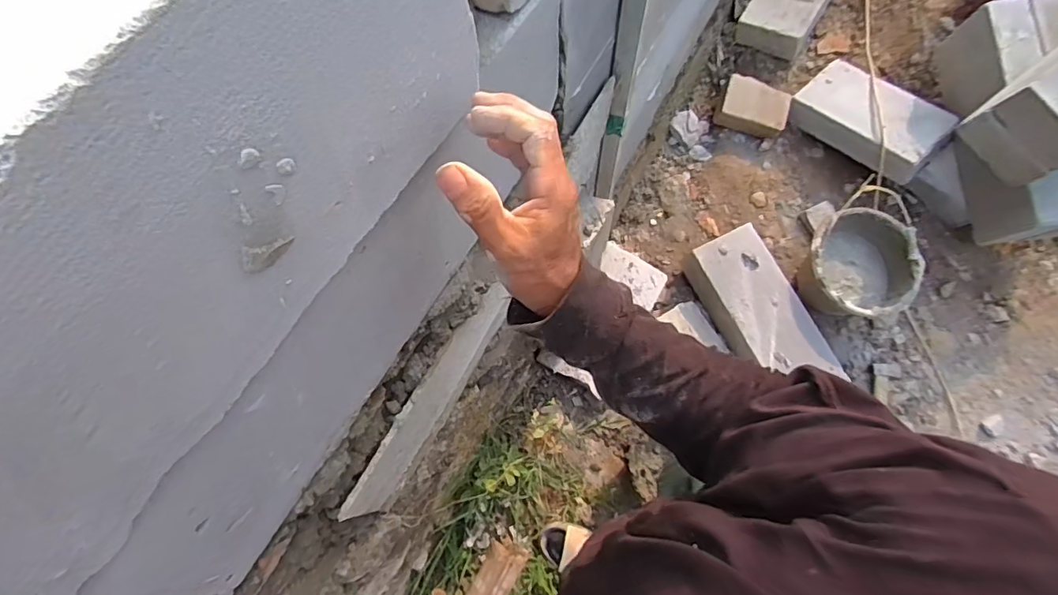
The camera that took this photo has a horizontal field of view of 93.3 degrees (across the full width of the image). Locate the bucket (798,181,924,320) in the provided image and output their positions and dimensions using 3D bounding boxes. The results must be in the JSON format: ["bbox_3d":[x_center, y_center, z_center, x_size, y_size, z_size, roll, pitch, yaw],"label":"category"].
[{"bbox_3d":[0.872,-0.081,1.344,0.261,0.244,0.277,-1,71,2],"label":"bucket"}]

